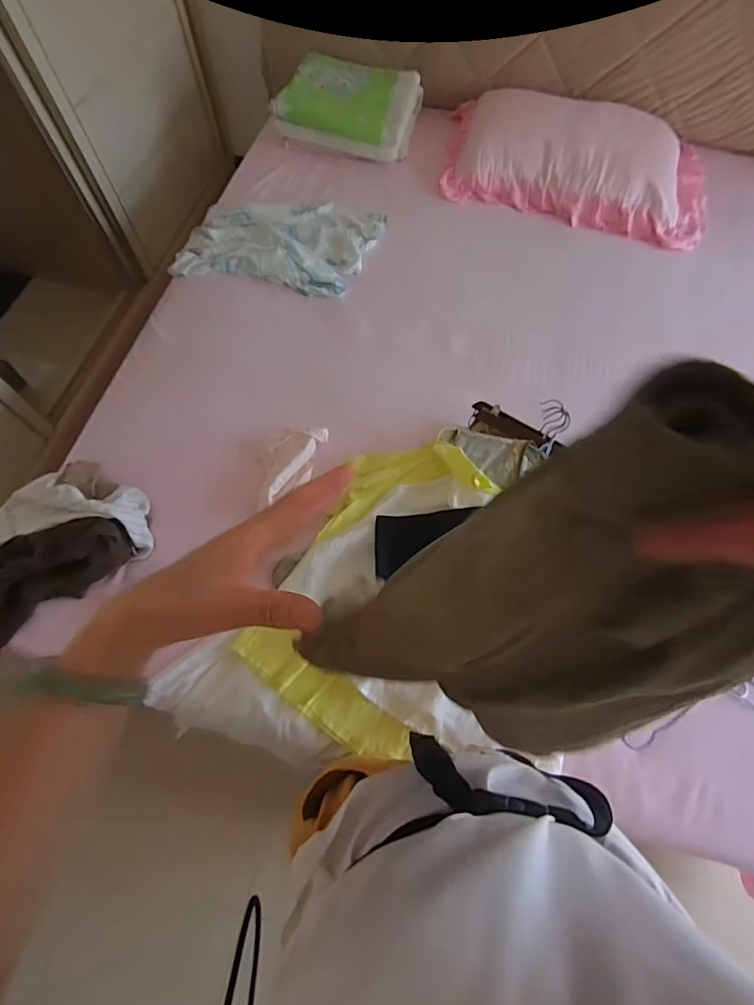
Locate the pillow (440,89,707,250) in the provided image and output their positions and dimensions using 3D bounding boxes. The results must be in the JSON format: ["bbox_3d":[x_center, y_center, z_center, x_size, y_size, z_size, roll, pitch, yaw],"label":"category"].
[{"bbox_3d":[0.599,-1.030,1.391,0.778,0.130,0.438,14,68,7],"label":"pillow"}]

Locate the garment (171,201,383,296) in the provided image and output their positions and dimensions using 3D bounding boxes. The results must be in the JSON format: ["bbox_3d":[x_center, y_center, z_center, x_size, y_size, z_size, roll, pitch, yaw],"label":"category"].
[{"bbox_3d":[-0.269,-0.744,1.338,0.530,0.037,0.328,10,68,5],"label":"garment"}]

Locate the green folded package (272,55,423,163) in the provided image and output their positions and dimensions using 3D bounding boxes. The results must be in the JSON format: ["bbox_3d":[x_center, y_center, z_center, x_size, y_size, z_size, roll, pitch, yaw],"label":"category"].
[{"bbox_3d":[-0.105,-1.247,1.489,0.429,0.150,0.246,12,68,6],"label":"green folded package"}]

